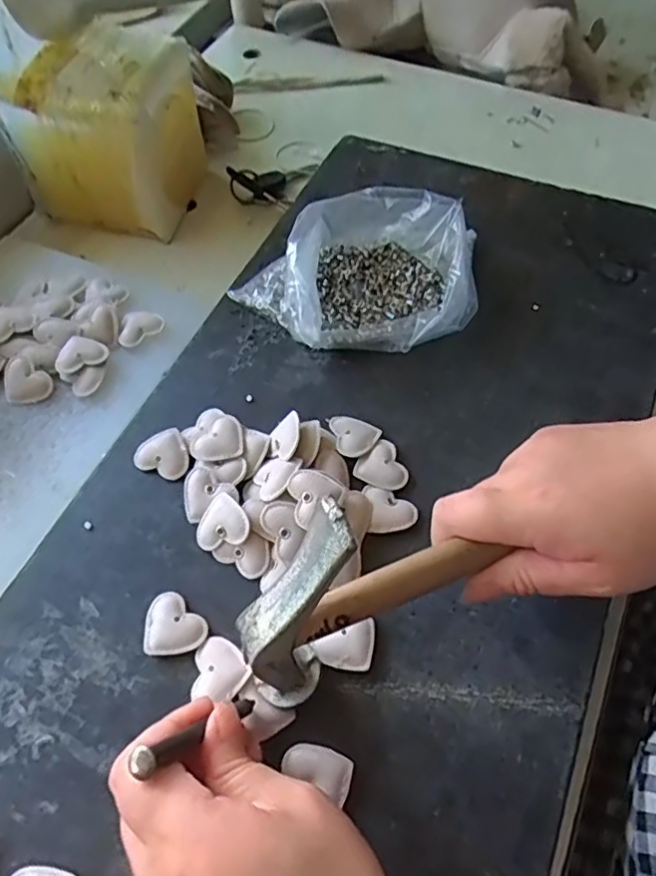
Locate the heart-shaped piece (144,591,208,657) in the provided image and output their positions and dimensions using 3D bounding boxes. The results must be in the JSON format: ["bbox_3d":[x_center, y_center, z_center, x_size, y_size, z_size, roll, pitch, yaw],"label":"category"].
[{"bbox_3d":[-0.082,0.099,0.308,0.033,0.006,0.029,36,67,22],"label":"heart-shaped piece"}]

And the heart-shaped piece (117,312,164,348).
[{"bbox_3d":[-0.134,-0.079,0.419,0.034,0.008,0.023,-33,62,-16],"label":"heart-shaped piece"}]

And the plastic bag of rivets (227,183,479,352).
[{"bbox_3d":[0.020,-0.113,0.404,0.166,0.054,0.106,2,60,3],"label":"plastic bag of rivets"}]

